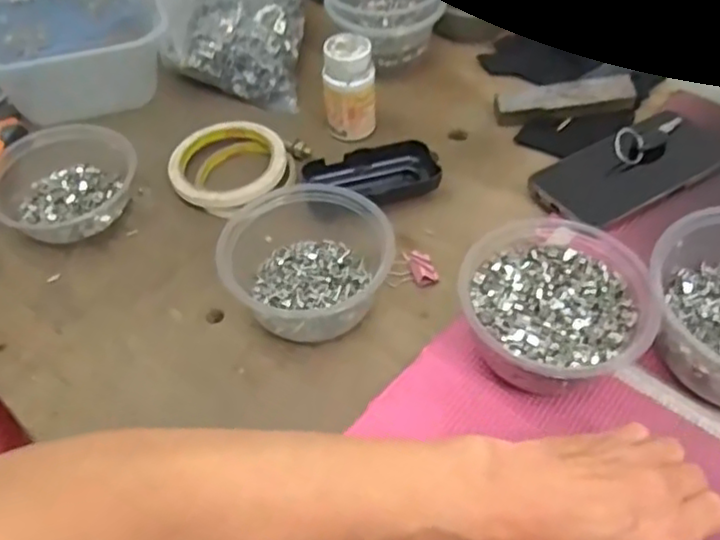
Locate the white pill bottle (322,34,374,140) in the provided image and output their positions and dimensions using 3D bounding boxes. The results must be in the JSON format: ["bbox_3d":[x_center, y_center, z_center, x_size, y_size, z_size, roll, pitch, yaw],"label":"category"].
[{"bbox_3d":[-0.010,-0.159,0.583,0.042,0.076,0.041,13,53,14],"label":"white pill bottle"}]

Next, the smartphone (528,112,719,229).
[{"bbox_3d":[0.224,-0.085,0.547,0.170,0.018,0.071,-27,64,-15],"label":"smartphone"}]

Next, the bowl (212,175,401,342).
[{"bbox_3d":[-0.040,-0.016,0.480,0.109,0.066,0.115,-17,52,-10],"label":"bowl"}]

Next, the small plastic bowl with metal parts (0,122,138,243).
[{"bbox_3d":[-0.237,-0.071,0.543,0.116,0.052,0.103,-21,53,-13],"label":"small plastic bowl with metal parts"}]

